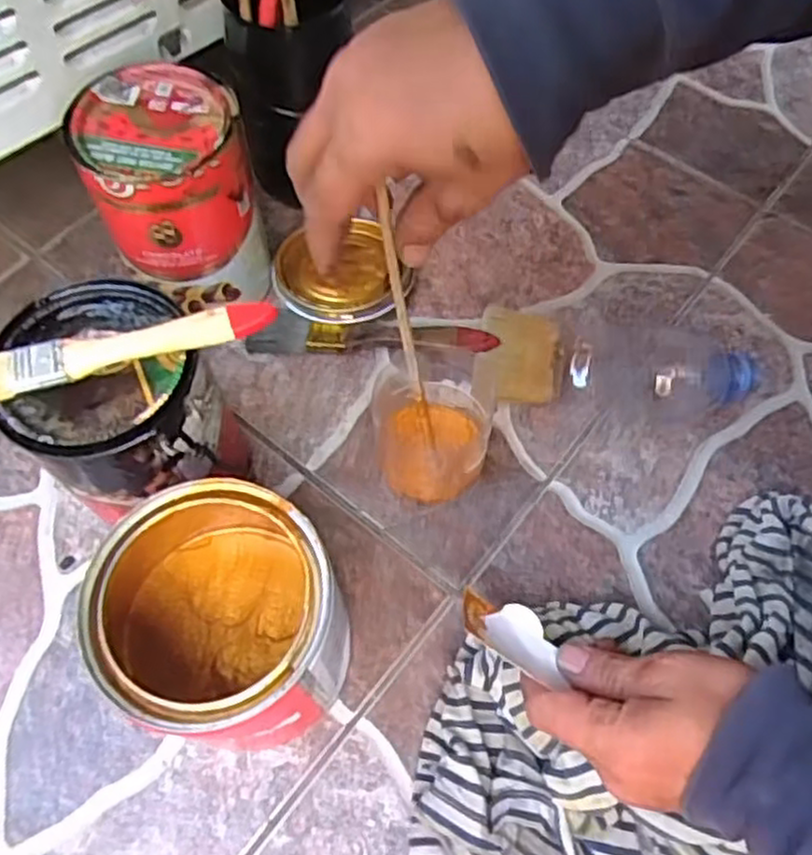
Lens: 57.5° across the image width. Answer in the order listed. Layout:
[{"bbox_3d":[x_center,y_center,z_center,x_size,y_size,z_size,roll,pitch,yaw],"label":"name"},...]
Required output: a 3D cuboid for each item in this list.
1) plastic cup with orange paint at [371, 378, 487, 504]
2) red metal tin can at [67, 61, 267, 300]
[{"bbox_3d":[0.012,0.006,0.458,0.076,0.058,0.072,23,61,9],"label":"plastic cup with orange paint"},{"bbox_3d":[-0.148,-0.147,0.471,0.093,0.114,0.092,2,59,-3],"label":"red metal tin can"}]

